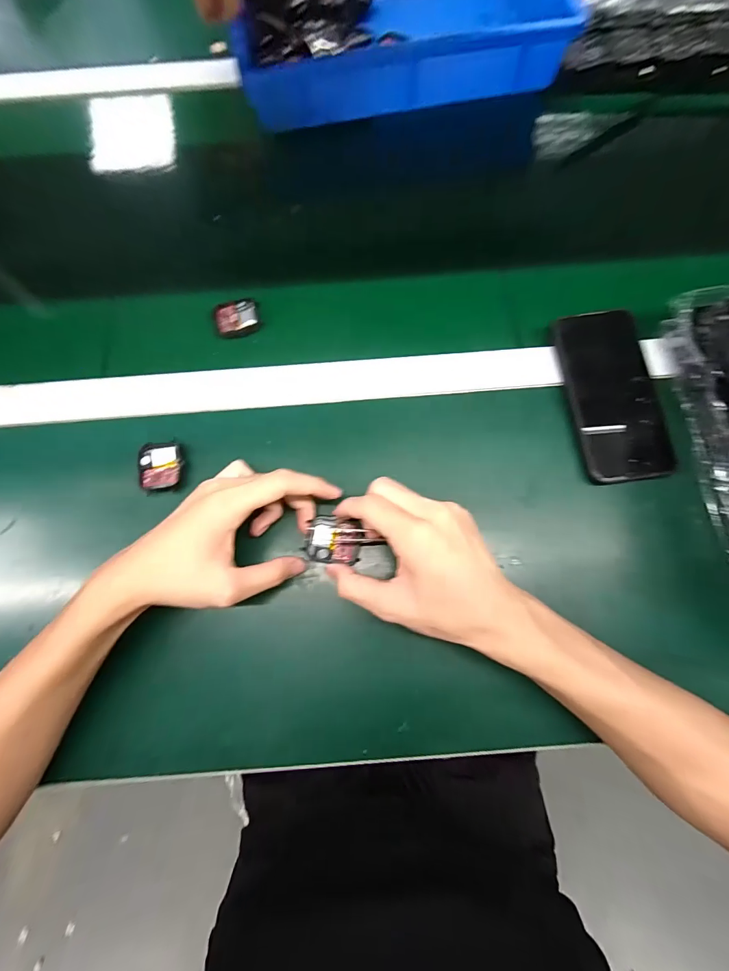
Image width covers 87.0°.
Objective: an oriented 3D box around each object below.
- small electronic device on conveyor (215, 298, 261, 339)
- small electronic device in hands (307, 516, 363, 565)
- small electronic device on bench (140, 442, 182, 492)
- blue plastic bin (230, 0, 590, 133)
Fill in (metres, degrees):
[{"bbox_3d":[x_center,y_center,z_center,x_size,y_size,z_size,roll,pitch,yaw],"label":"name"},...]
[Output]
[{"bbox_3d":[-0.128,-0.170,0.389,0.043,0.013,0.038,-13,76,-3],"label":"small electronic device on conveyor"},{"bbox_3d":[-0.025,0.047,0.323,0.044,0.018,0.037,6,76,2],"label":"small electronic device in hands"},{"bbox_3d":[-0.180,-0.018,0.343,0.035,0.010,0.042,-8,76,-2],"label":"small electronic device on bench"},{"bbox_3d":[0.033,-0.568,0.459,0.368,0.060,0.252,-6,76,-1],"label":"blue plastic bin"}]

